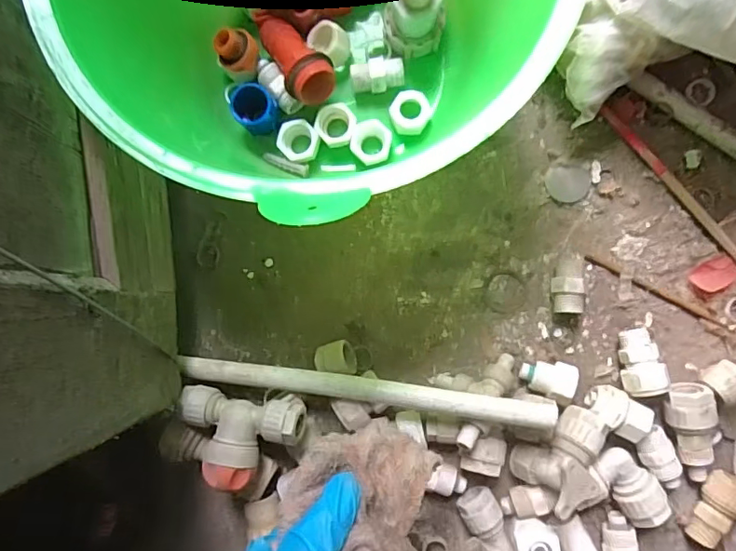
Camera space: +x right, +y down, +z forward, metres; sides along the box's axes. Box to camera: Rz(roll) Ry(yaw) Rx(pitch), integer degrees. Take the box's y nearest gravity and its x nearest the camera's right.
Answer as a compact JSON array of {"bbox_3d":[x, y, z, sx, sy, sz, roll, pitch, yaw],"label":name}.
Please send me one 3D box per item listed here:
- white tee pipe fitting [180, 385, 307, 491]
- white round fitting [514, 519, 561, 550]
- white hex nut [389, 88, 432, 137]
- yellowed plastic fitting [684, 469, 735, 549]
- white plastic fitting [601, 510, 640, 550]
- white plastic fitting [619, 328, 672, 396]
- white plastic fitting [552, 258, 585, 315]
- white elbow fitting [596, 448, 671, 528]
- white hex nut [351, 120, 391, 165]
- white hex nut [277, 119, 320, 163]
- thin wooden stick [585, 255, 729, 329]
[{"bbox_3d":[-0.090,0.113,0.364,0.092,0.039,0.061,5,88,1],"label":"white tee pipe fitting"},{"bbox_3d":[0.119,0.191,0.366,0.028,0.021,0.027,0,89,4],"label":"white round fitting"},{"bbox_3d":[0.032,-0.123,0.398,0.029,0.018,0.031,8,89,4],"label":"white hex nut"},{"bbox_3d":[0.251,0.169,0.376,0.025,0.026,0.054,29,91,4],"label":"yellowed plastic fitting"},{"bbox_3d":[0.184,0.201,0.383,0.023,0.020,0.053,-7,88,4],"label":"white plastic fitting"},{"bbox_3d":[0.197,0.063,0.381,0.027,0.031,0.046,-14,88,4],"label":"white plastic fitting"},{"bbox_3d":[0.148,0.008,0.386,0.023,0.025,0.041,1,89,4],"label":"white plastic fitting"},{"bbox_3d":[0.188,0.150,0.375,0.031,0.027,0.056,-33,87,3],"label":"white elbow fitting"},{"bbox_3d":[0.003,-0.101,0.398,0.028,0.015,0.032,12,90,4],"label":"white hex nut"},{"bbox_3d":[-0.053,-0.103,0.404,0.030,0.021,0.031,11,90,4],"label":"white hex nut"},{"bbox_3d":[0.216,0.011,0.392,0.111,0.005,0.006,27,91,4],"label":"thin wooden stick"}]

